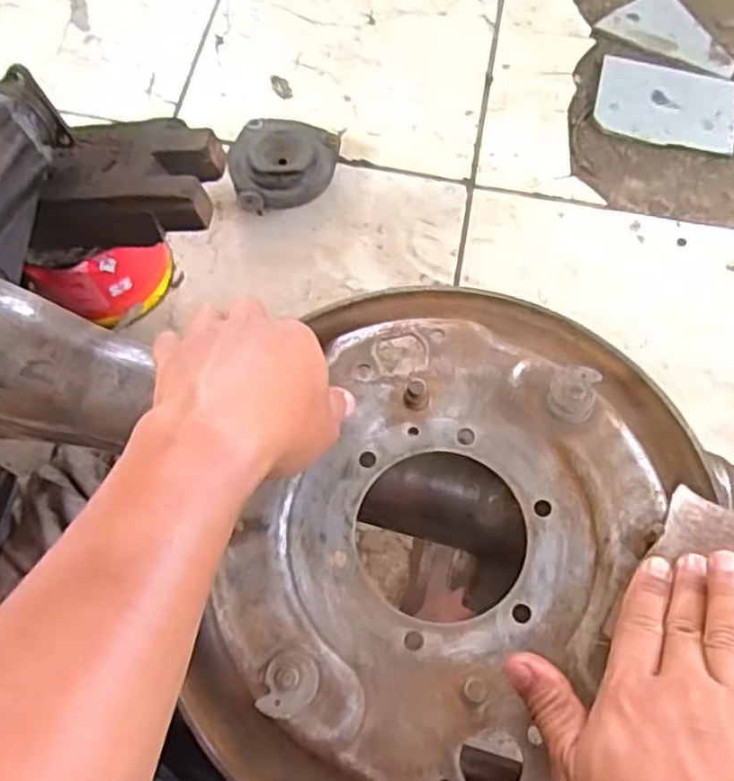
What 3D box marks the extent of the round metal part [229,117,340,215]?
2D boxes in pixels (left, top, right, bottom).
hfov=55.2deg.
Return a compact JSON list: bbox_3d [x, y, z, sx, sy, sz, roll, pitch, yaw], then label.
[{"bbox_3d":[-0.110,-0.286,0.894,0.128,0.064,0.131,1,69,-2],"label":"round metal part"}]

